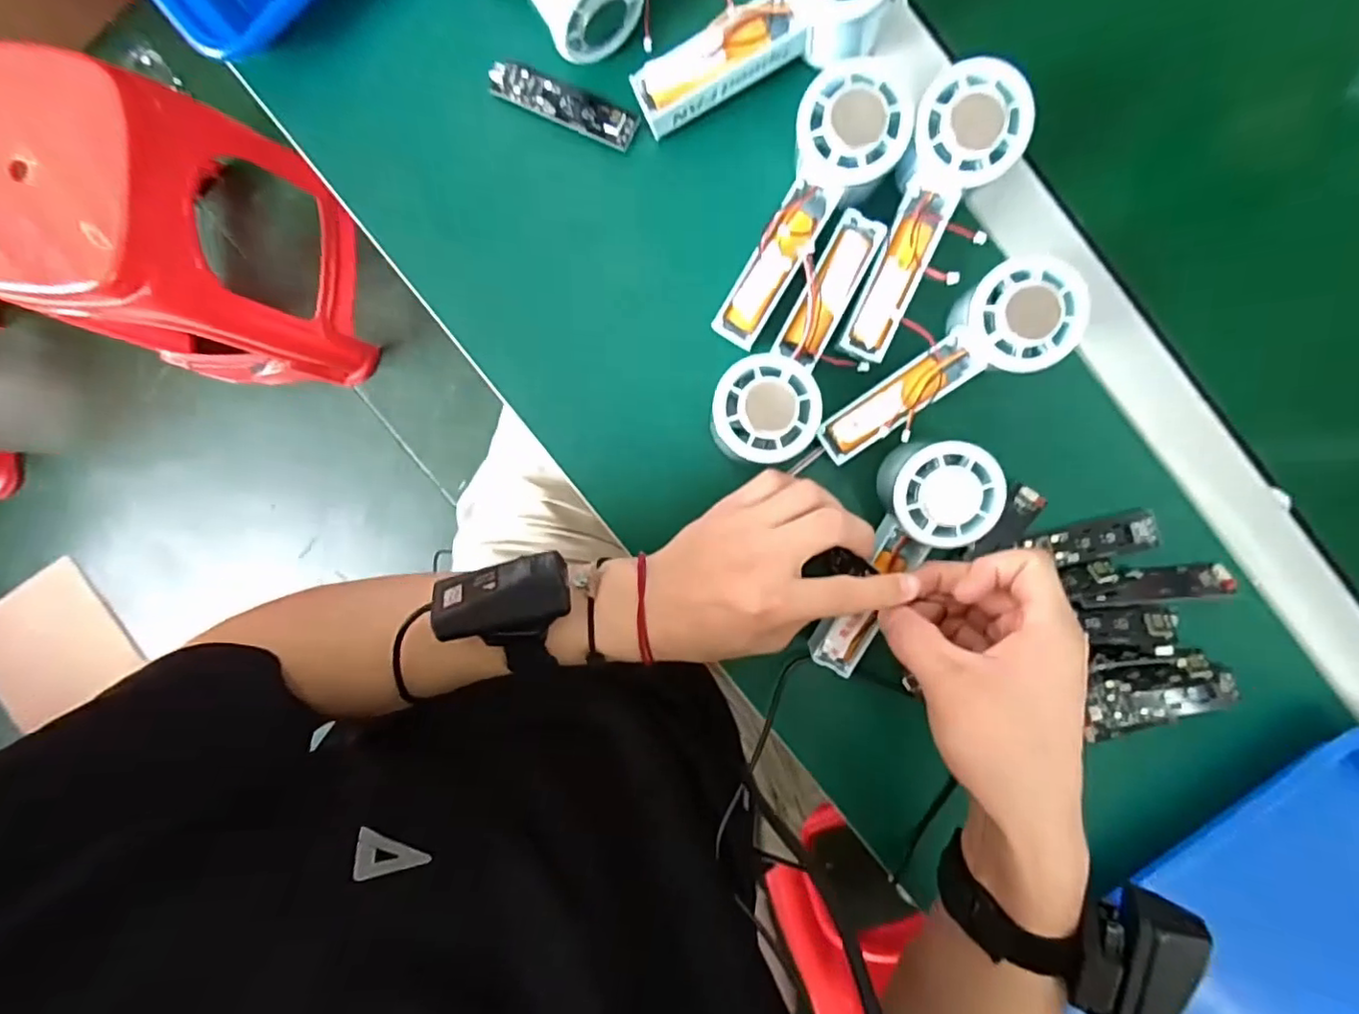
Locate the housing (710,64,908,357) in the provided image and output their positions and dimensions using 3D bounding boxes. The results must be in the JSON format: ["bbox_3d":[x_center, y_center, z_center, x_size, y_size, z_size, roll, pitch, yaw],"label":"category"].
[{"bbox_3d":[0.072,-0.160,0.344,0.054,0.054,0.146,26,96,-1],"label":"housing"}]

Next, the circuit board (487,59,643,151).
[{"bbox_3d":[-0.071,-0.244,0.369,0.094,0.010,0.024,25,97,-1],"label":"circuit board"}]

